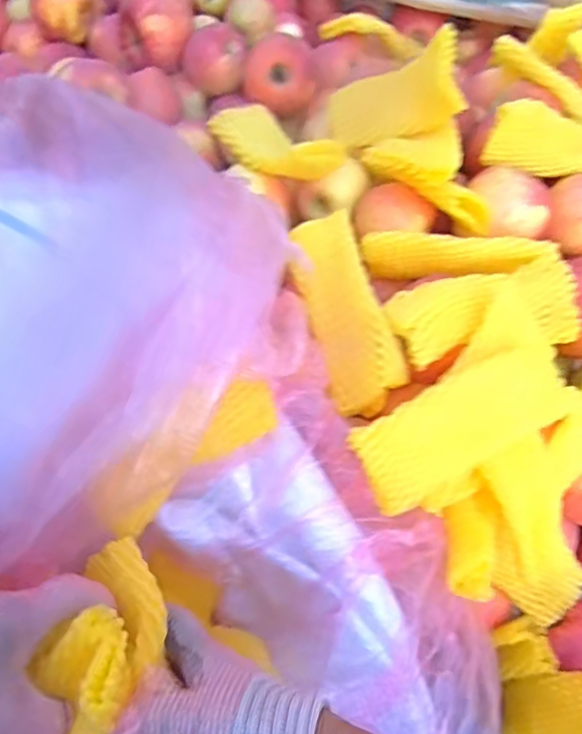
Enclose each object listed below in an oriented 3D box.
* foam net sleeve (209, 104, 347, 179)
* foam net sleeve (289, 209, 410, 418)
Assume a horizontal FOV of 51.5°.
[{"bbox_3d":[-0.019,-0.211,0.573,0.070,0.033,0.149,-39,49,-14],"label":"foam net sleeve"},{"bbox_3d":[0.040,-0.043,0.470,0.060,0.016,0.159,-30,66,27],"label":"foam net sleeve"}]

